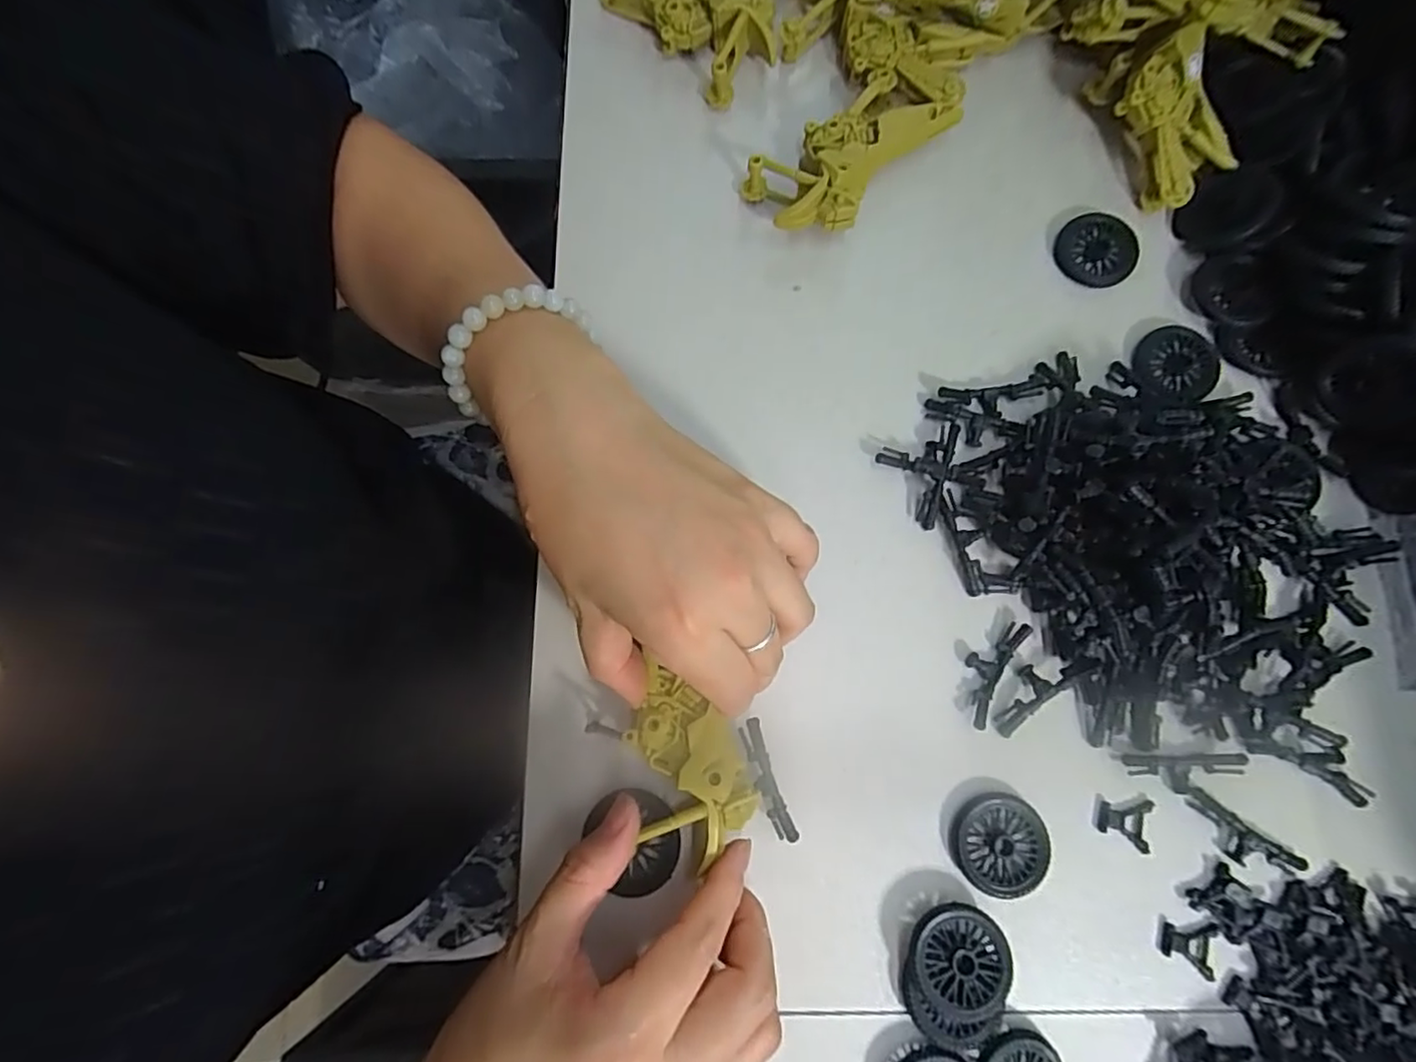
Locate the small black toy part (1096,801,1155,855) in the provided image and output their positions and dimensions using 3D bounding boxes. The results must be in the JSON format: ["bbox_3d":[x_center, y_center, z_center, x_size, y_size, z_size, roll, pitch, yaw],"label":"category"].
[{"bbox_3d":[0.172,0.119,0.251,0.021,0.004,0.020,15,79,2],"label":"small black toy part"}]

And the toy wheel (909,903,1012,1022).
[{"bbox_3d":[0.097,0.165,0.238,0.035,0.012,0.038,0,79,0],"label":"toy wheel"}]

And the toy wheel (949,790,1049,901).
[{"bbox_3d":[0.118,0.127,0.249,0.037,0.005,0.037,0,79,0],"label":"toy wheel"}]

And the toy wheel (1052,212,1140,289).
[{"bbox_3d":[0.191,-0.139,0.303,0.034,0.009,0.038,-43,82,-8],"label":"toy wheel"}]

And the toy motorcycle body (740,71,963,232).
[{"bbox_3d":[0.070,-0.183,0.300,0.103,0.027,0.051,-43,82,-8],"label":"toy motorcycle body"}]

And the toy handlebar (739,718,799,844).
[{"bbox_3d":[0.024,0.100,0.243,0.009,0.006,0.049,-19,86,-4],"label":"toy handlebar"}]

